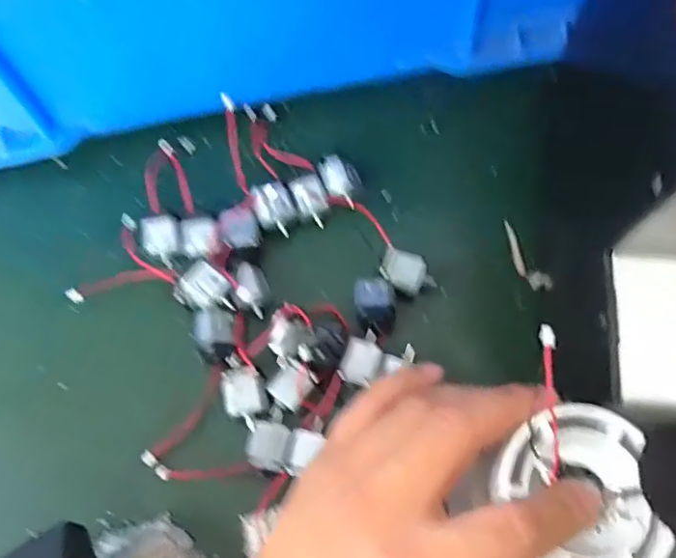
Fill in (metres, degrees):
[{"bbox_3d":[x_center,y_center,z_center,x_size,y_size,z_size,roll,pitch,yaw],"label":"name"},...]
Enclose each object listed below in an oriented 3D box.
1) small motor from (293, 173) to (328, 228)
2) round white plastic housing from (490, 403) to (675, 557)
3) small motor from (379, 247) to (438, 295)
[{"bbox_3d":[-0.013,-0.040,0.299,0.016,0.022,0.023,-27,76,-6],"label":"small motor"},{"bbox_3d":[0.077,0.068,0.186,0.053,0.018,0.054,0,74,1],"label":"round white plastic housing"},{"bbox_3d":[0.035,-0.001,0.290,0.027,0.023,0.018,21,70,12],"label":"small motor"}]

